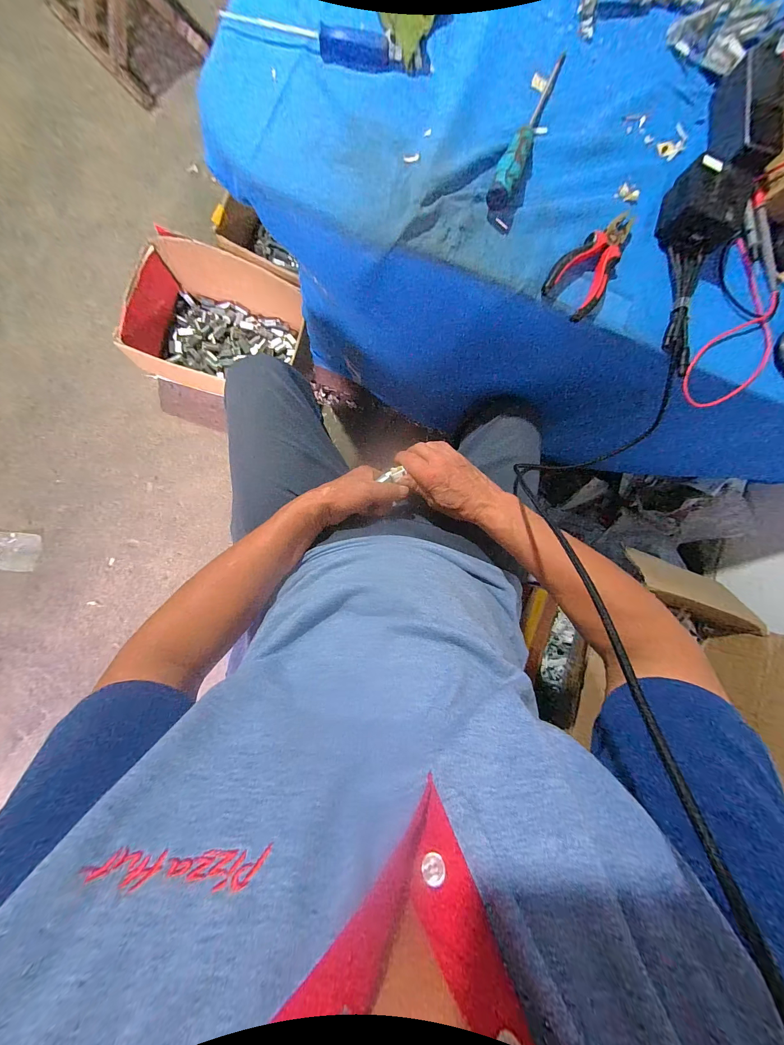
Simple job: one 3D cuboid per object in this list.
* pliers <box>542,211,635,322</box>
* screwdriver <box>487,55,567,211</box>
[{"bbox_3d":[0.249,-0.318,0.401,0.065,0.021,0.153,41,84,-5],"label":"pliers"},{"bbox_3d":[0.165,-0.473,0.384,0.026,0.033,0.227,24,86,-6],"label":"screwdriver"}]

